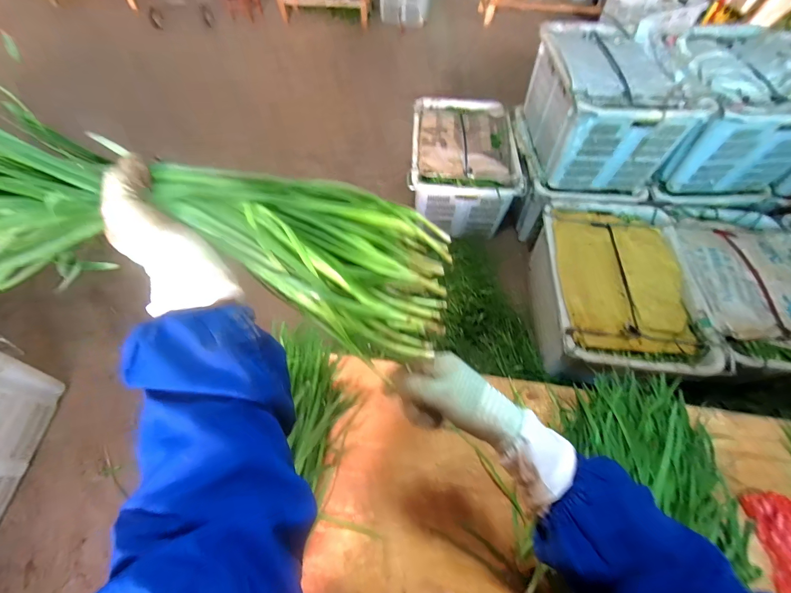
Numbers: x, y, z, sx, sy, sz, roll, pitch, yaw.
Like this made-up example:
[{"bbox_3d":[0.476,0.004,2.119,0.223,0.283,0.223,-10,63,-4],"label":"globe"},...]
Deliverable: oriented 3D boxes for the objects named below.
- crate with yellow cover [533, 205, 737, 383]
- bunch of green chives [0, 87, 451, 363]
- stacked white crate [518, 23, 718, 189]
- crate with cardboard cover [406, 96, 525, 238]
[{"bbox_3d":[0.834,-0.002,1.354,0.507,0.360,0.707,5,59,1],"label":"crate with yellow cover"},{"bbox_3d":[-0.166,-0.043,0.306,0.499,0.097,0.160,8,57,-23],"label":"bunch of green chives"},{"bbox_3d":[0.862,-0.786,1.427,0.520,0.400,0.660,1,59,-2],"label":"stacked white crate"},{"bbox_3d":[0.325,-0.666,1.725,0.494,0.328,0.672,4,59,0],"label":"crate with cardboard cover"}]

